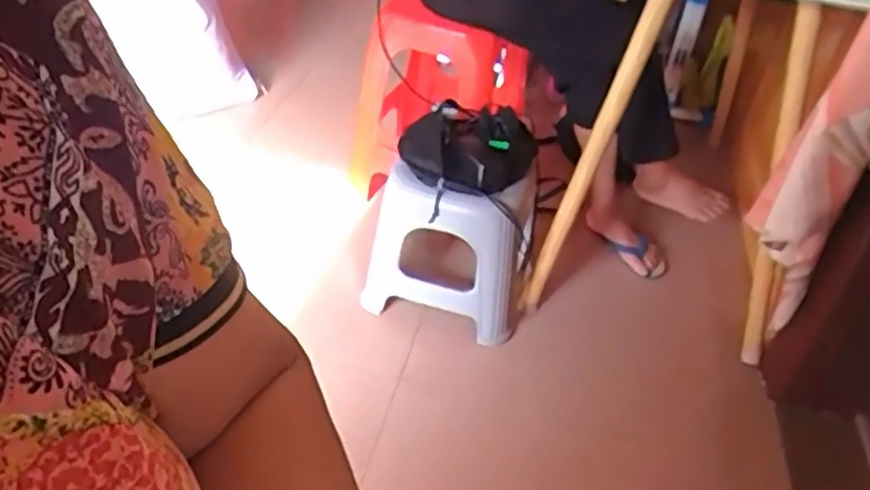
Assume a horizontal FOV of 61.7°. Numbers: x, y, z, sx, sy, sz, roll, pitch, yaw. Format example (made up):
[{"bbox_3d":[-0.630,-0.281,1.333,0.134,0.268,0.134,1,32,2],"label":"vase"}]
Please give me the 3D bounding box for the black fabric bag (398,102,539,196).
[{"bbox_3d":[0.058,-0.185,1.353,0.228,0.079,0.225,27,43,24],"label":"black fabric bag"}]

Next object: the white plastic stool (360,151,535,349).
[{"bbox_3d":[0.039,-0.011,1.439,0.293,0.292,0.230,22,41,19],"label":"white plastic stool"}]

